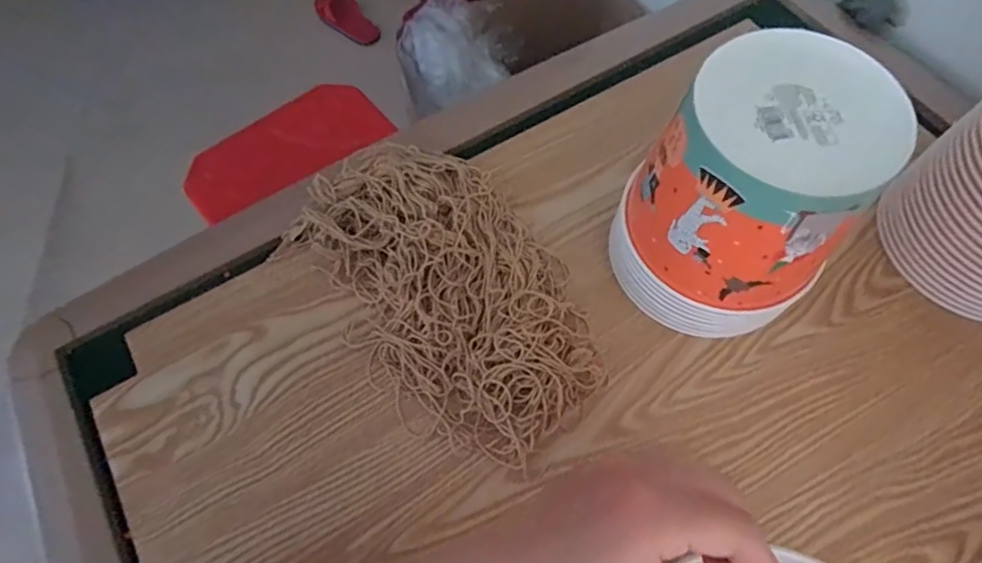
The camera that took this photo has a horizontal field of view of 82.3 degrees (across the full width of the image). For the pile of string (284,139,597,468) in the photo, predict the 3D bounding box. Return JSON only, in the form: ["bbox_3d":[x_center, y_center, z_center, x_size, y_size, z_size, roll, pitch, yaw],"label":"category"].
[{"bbox_3d":[-0.036,0.005,0.463,0.169,0.059,0.280,-38,70,-15],"label":"pile of string"}]

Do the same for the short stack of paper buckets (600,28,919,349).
[{"bbox_3d":[0.181,-0.057,0.417,0.146,0.187,0.146,32,69,14],"label":"short stack of paper buckets"}]

